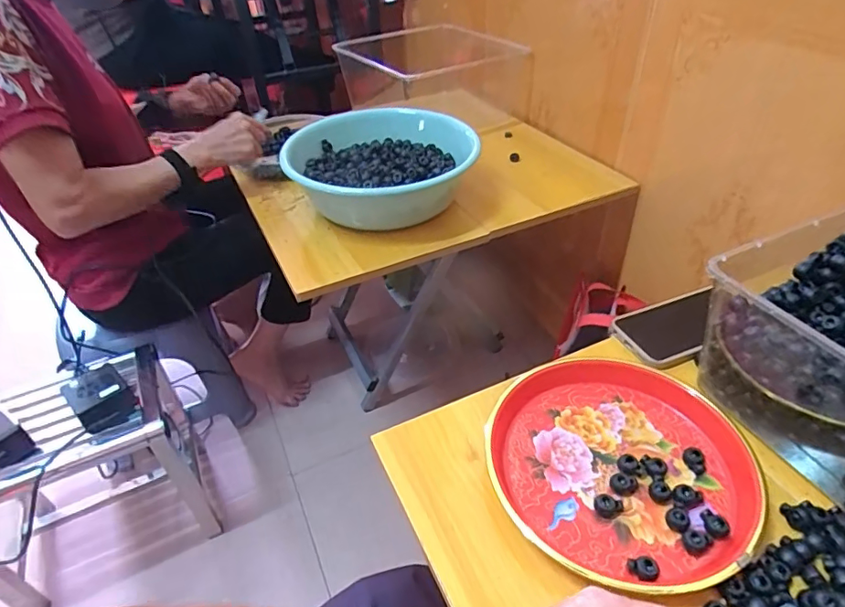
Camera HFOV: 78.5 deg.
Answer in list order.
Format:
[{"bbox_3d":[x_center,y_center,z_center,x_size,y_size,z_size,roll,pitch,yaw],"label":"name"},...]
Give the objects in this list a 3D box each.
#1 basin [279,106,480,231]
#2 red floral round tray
[{"bbox_3d":[-0.066,-0.201,0.815,0.293,0.116,0.234,-2,41,1],"label":"basin"},{"bbox_3d":[0.182,0.132,0.471,0.217,0.024,0.227,-2,41,2],"label":"red floral round tray"}]

